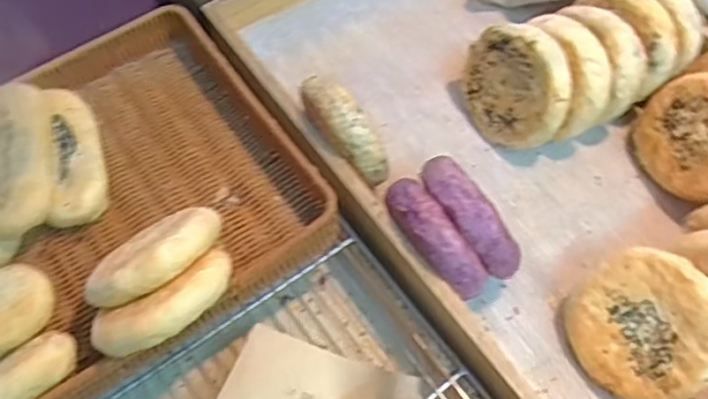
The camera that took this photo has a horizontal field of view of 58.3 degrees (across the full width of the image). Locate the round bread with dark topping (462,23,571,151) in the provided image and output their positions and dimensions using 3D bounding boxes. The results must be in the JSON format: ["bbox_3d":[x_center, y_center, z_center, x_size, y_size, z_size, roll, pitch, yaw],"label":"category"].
[{"bbox_3d":[0.157,-0.111,0.624,0.027,0.110,0.118,-15,71,-34],"label":"round bread with dark topping"}]

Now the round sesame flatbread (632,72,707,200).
[{"bbox_3d":[0.319,-0.061,0.593,0.023,0.119,0.111,5,97,-35],"label":"round sesame flatbread"}]

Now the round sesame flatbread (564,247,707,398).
[{"bbox_3d":[0.234,0.102,0.510,0.116,0.022,0.113,-4,83,35],"label":"round sesame flatbread"}]

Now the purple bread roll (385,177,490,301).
[{"bbox_3d":[0.066,0.026,0.511,0.042,0.039,0.110,-33,64,-17],"label":"purple bread roll"}]

